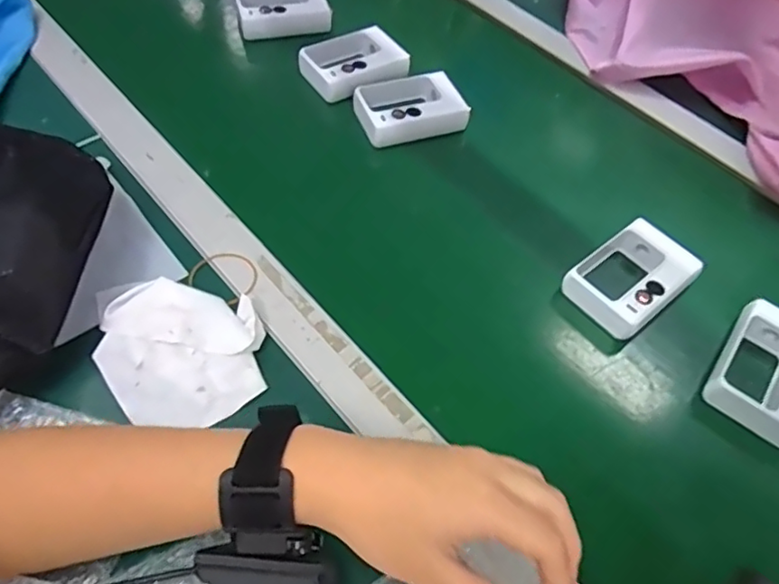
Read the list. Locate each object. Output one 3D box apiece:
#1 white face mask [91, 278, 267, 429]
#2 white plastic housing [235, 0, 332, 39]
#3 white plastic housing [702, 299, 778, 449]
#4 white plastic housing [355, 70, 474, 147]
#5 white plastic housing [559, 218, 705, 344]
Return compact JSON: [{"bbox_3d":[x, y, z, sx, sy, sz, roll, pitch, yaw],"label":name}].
[{"bbox_3d":[-0.147,0.039,0.396,0.119,0.022,0.095,5,57,-5],"label":"white face mask"},{"bbox_3d":[-0.116,-0.312,0.642,0.098,0.031,0.061,-7,59,-12],"label":"white plastic housing"},{"bbox_3d":[0.272,0.056,0.419,0.064,0.024,0.099,37,60,15],"label":"white plastic housing"},{"bbox_3d":[0.018,-0.181,0.566,0.100,0.028,0.074,-11,60,-14],"label":"white plastic housing"},{"bbox_3d":[0.191,-0.010,0.463,0.097,0.028,0.068,-33,67,-25],"label":"white plastic housing"}]

